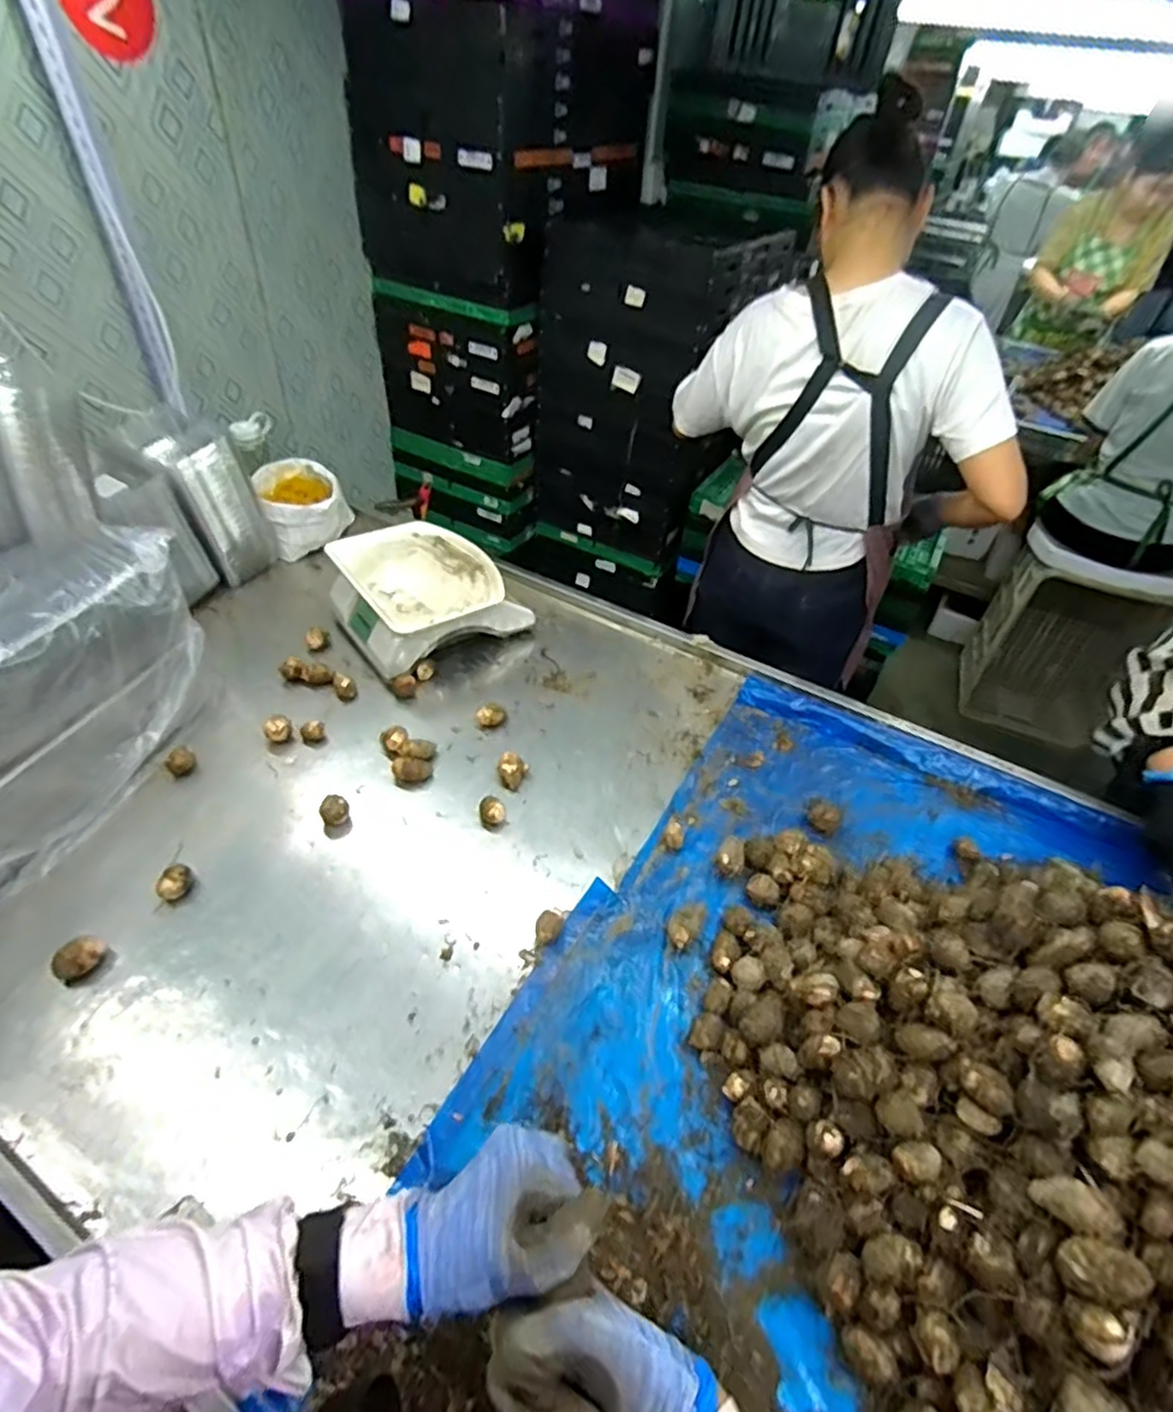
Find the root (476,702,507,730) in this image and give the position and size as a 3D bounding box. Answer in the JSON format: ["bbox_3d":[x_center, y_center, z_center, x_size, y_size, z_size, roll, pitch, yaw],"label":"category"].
[{"bbox_3d":[-0.152,0.013,1.067,0.045,0.028,0.043,-7,45,-14],"label":"root"}]

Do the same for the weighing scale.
[{"bbox_3d":[-0.281,-0.196,1.160,0.276,0.108,0.274,-28,54,-31],"label":"weighing scale"}]

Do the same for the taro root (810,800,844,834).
[{"bbox_3d":[0.339,0.153,0.947,0.043,0.032,0.049,29,48,22],"label":"taro root"}]

